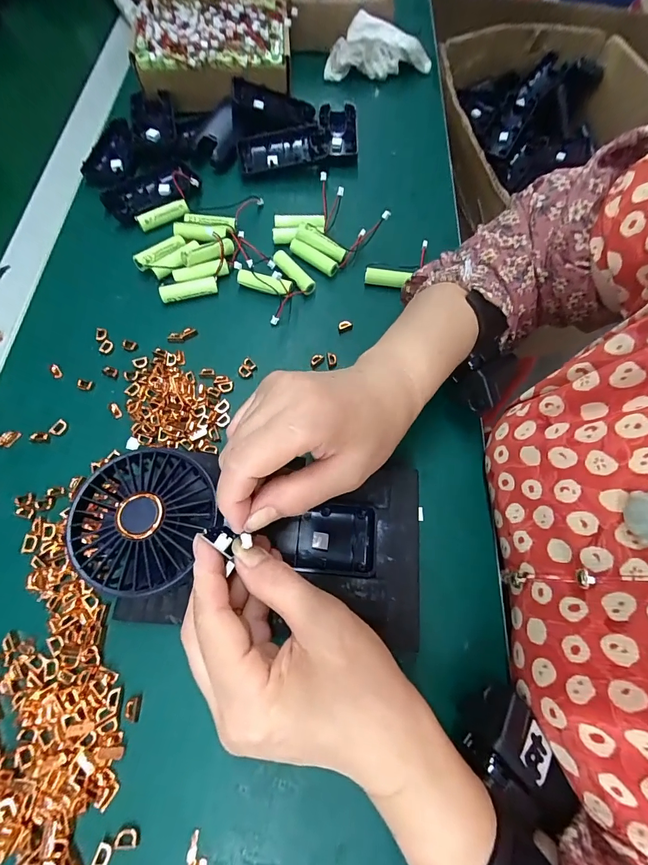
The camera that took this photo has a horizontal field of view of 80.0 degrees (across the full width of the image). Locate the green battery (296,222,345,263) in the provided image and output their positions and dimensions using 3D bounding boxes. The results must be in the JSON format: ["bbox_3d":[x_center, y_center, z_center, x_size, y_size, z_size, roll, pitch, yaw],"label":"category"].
[{"bbox_3d":[-0.003,-0.178,0.361,0.050,0.012,0.015,31,71,-4],"label":"green battery"}]

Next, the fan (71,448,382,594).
[{"bbox_3d":[-0.058,0.062,0.246,0.183,0.029,0.081,10,69,-9],"label":"fan"}]

